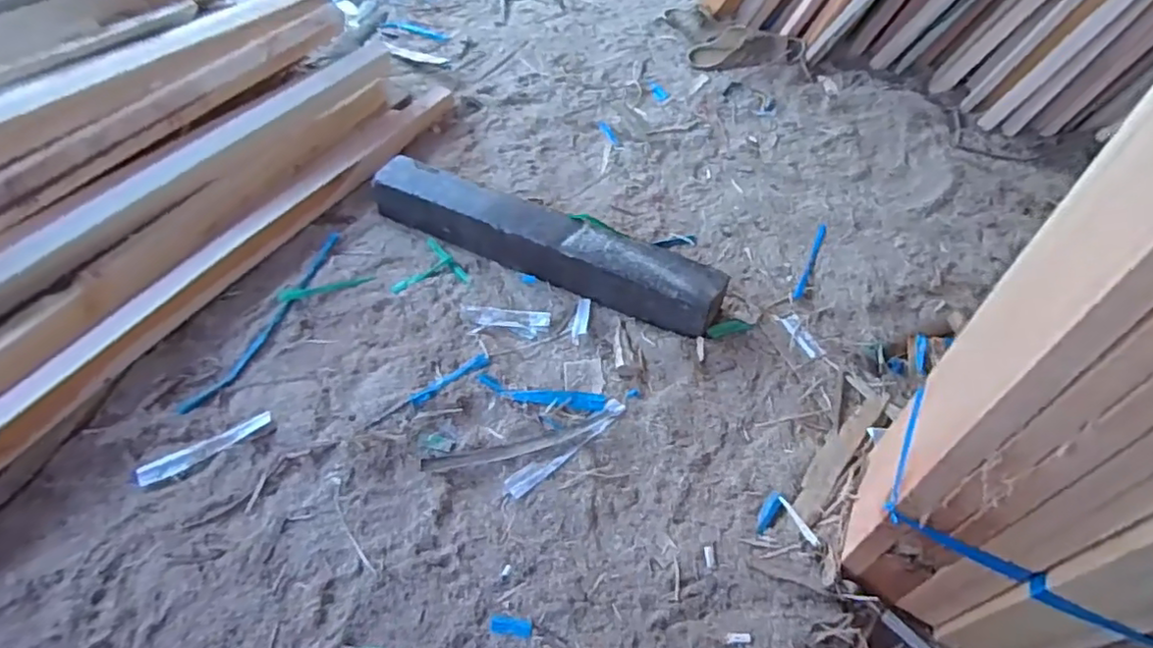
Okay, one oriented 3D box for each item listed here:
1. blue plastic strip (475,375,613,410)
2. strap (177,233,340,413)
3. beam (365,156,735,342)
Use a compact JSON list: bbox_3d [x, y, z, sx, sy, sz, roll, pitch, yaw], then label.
[{"bbox_3d":[-0.055,0.108,0.961,0.202,0.011,0.038,8,52,11],"label":"blue plastic strip"},{"bbox_3d":[-0.516,-0.019,1.064,0.044,0.016,0.416,12,53,14],"label":"strap"},{"bbox_3d":[-0.068,-0.158,1.124,0.682,0.094,0.116,24,55,17],"label":"beam"}]

